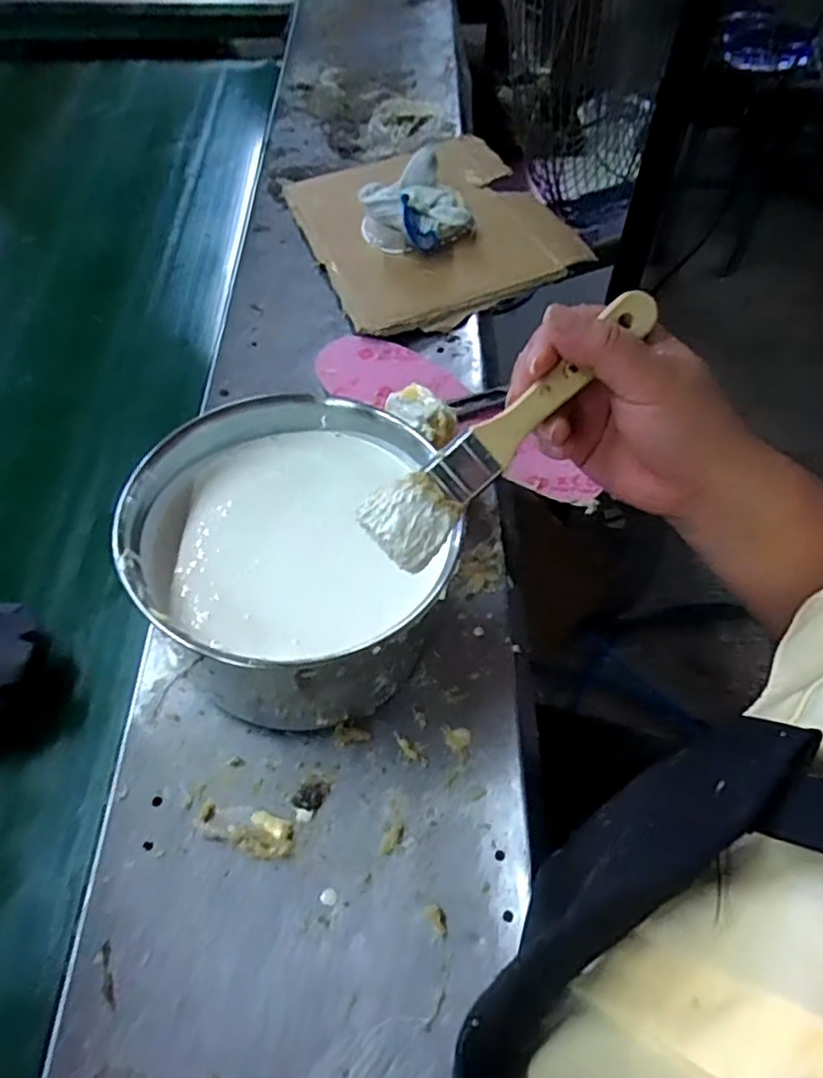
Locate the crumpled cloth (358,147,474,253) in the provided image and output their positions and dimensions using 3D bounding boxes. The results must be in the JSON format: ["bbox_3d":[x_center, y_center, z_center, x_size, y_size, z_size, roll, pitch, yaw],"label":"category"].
[{"bbox_3d":[0.015,-0.321,0.643,0.091,0.052,0.117,33,62,19],"label":"crumpled cloth"}]

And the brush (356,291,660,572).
[{"bbox_3d":[0.046,-0.052,0.291,0.161,0.015,0.031,-43,65,-7],"label":"brush"}]

